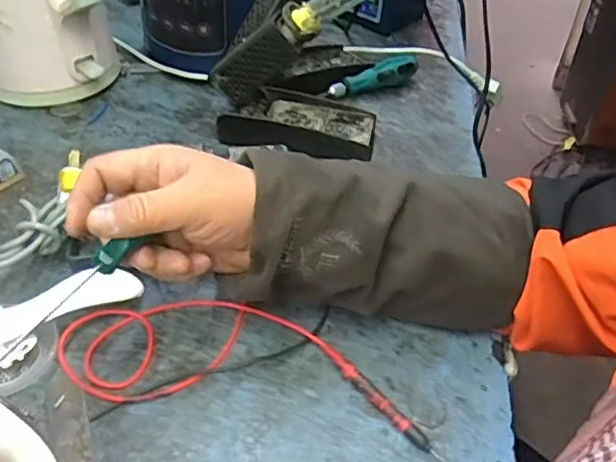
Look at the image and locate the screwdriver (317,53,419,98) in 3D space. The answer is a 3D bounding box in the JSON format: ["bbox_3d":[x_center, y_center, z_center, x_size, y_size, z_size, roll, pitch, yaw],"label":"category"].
[{"bbox_3d":[0.076,-0.184,0.721,0.131,0.032,0.023,-18,47,-22],"label":"screwdriver"}]

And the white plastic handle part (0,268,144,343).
[{"bbox_3d":[-0.204,0.060,0.436,0.158,0.040,0.033,-19,47,-23],"label":"white plastic handle part"}]

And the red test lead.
[{"bbox_3d":[-0.045,0.092,0.434,0.269,0.012,0.094,7,42,4],"label":"red test lead"}]

